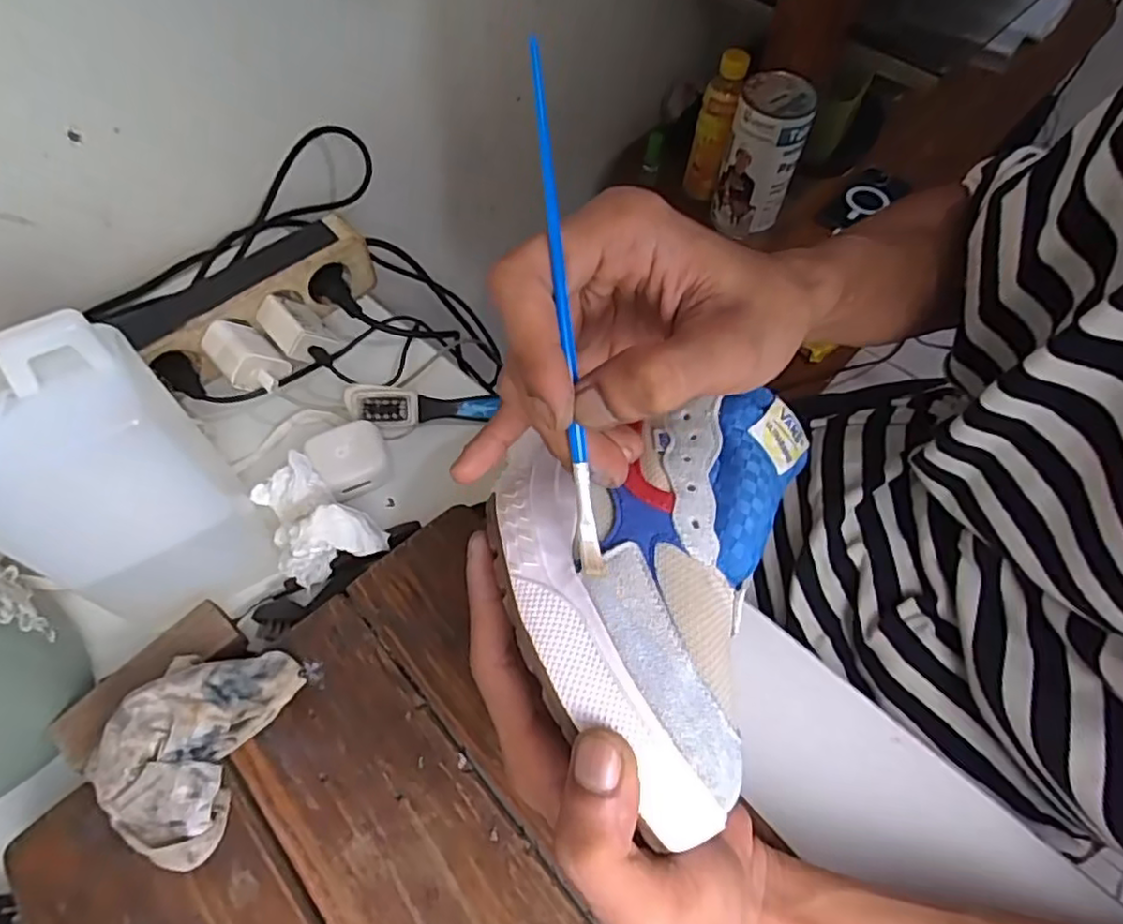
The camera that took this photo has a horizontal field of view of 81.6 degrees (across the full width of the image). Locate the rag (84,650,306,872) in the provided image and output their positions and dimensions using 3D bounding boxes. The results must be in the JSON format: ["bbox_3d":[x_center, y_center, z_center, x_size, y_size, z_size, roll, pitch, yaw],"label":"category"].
[{"bbox_3d":[-0.179,0.135,0.317,0.061,0.042,0.097,17,60,10],"label":"rag"}]

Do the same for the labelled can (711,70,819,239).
[{"bbox_3d":[0.238,-0.365,0.785,0.084,0.161,0.073,9,59,5],"label":"labelled can"}]

